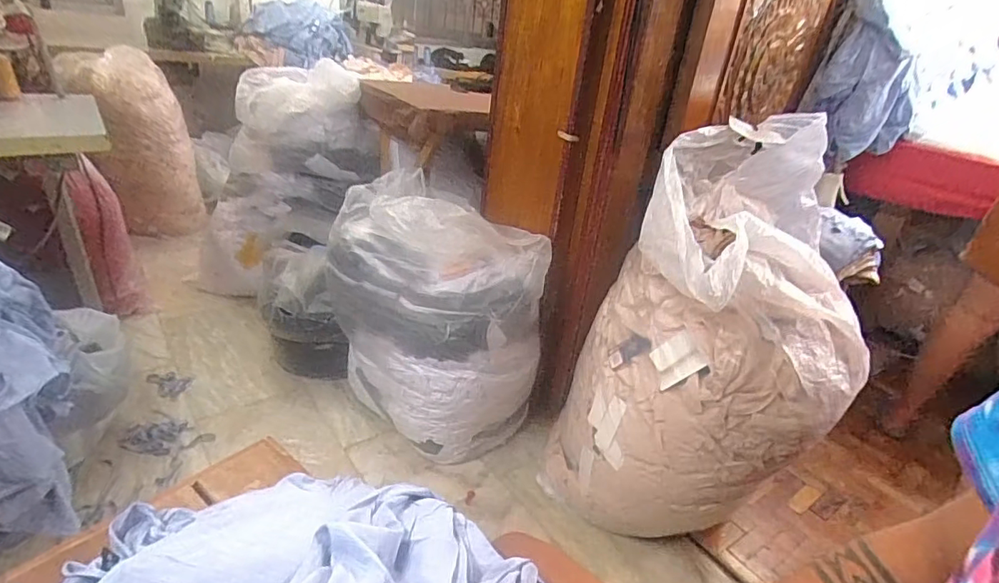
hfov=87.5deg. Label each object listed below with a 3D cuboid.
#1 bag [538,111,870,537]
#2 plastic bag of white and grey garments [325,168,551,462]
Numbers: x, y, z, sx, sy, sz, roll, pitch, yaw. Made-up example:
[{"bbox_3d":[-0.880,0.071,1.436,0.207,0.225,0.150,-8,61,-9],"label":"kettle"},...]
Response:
[{"bbox_3d":[0.449,0.128,1.163,0.520,0.853,0.465,3,27,-9],"label":"bag"},{"bbox_3d":[-0.182,0.063,1.386,0.525,0.592,0.309,24,31,29],"label":"plastic bag of white and grey garments"}]

